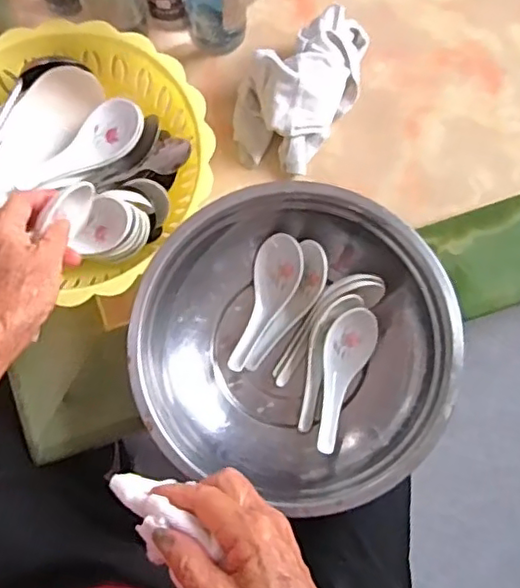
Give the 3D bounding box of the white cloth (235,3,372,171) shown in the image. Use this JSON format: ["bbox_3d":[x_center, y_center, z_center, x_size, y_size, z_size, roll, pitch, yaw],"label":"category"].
[{"bbox_3d":[0.038,-0.192,0.572,0.088,0.058,0.156,35,82,6],"label":"white cloth"}]

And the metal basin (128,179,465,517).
[{"bbox_3d":[0.030,0.040,0.525,0.249,0.069,0.242,0,80,1],"label":"metal basin"}]

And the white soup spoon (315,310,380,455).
[{"bbox_3d":[0.071,0.074,0.538,0.041,0.022,0.124,15,80,3],"label":"white soup spoon"}]

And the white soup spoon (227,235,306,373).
[{"bbox_3d":[0.007,0.009,0.543,0.041,0.025,0.122,16,80,4],"label":"white soup spoon"}]

